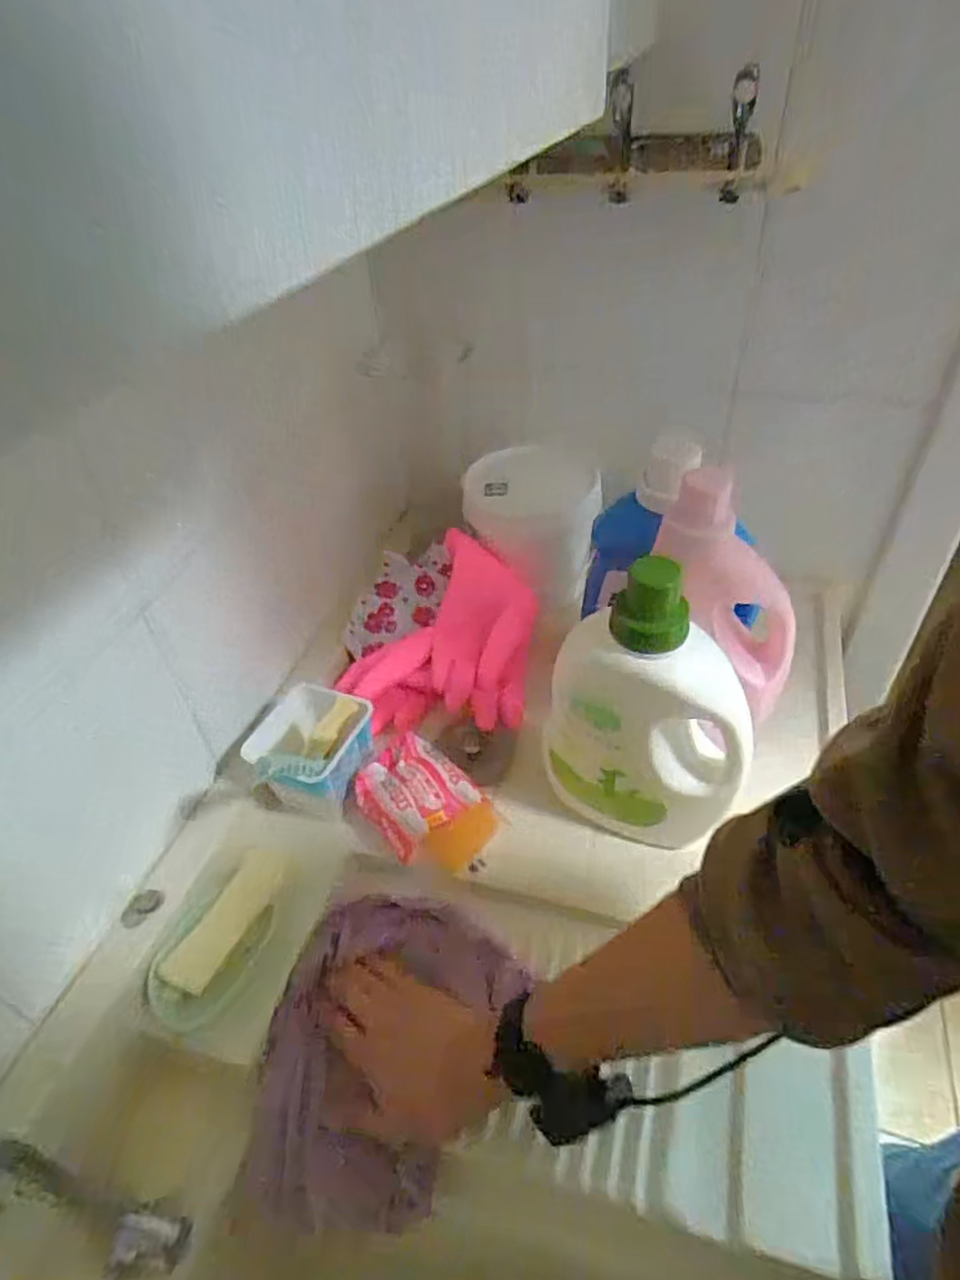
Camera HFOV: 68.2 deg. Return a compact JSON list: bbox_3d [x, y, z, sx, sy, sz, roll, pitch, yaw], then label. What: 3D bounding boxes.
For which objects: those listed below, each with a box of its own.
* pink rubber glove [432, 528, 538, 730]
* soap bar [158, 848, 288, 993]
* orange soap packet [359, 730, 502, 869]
[{"bbox_3d":[0.004,-0.016,0.804,0.118,0.031,0.246,-4,66,0],"label":"pink rubber glove"},{"bbox_3d":[-0.214,0.235,0.608,0.040,0.018,0.128,14,45,19],"label":"soap bar"},{"bbox_3d":[-0.054,0.154,0.673,0.100,0.051,0.137,-28,47,-24],"label":"orange soap packet"}]

